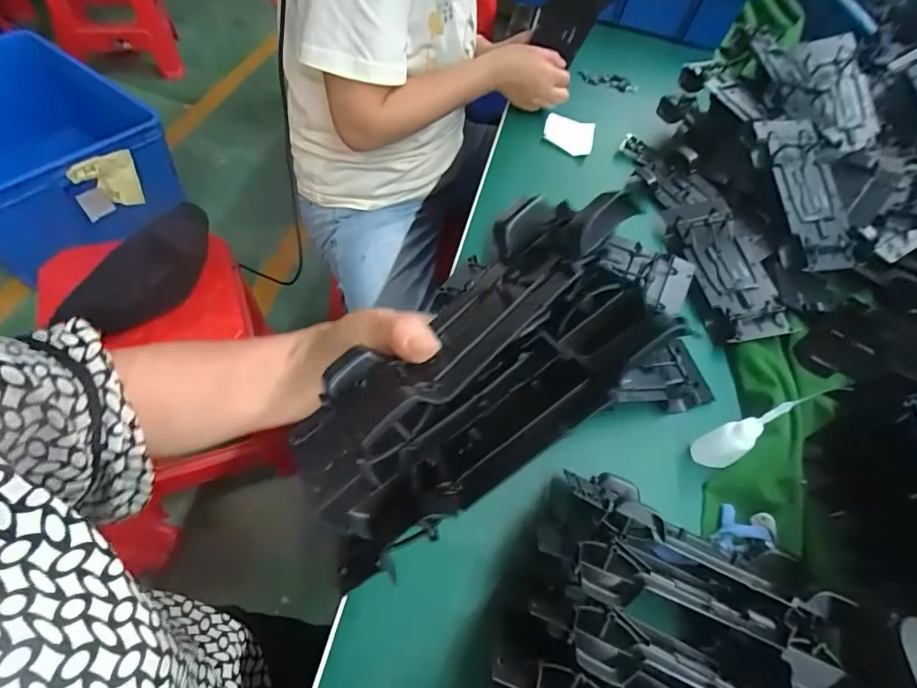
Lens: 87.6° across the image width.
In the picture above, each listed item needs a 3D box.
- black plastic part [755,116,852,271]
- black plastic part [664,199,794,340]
[{"bbox_3d":[0.398,-0.178,0.549,0.066,0.022,0.194,-3,74,-7],"label":"black plastic part"},{"bbox_3d":[0.291,-0.092,0.523,0.064,0.020,0.194,-3,57,-11],"label":"black plastic part"}]

